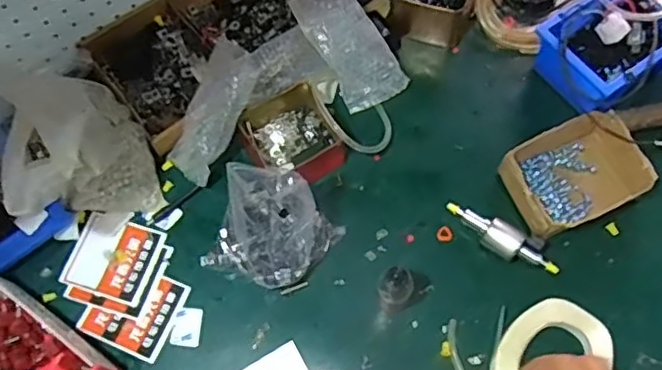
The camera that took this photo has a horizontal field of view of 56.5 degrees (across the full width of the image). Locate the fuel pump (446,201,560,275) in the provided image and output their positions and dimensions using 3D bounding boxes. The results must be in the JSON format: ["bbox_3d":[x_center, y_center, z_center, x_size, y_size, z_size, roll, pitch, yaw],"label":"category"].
[{"bbox_3d":[0.186,0.059,0.675,0.131,0.027,0.031,31,72,15],"label":"fuel pump"}]

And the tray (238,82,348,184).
[{"bbox_3d":[-0.048,-0.058,0.729,0.104,0.042,0.117,-28,68,-9],"label":"tray"}]

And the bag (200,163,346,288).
[{"bbox_3d":[-0.066,0.049,0.662,0.118,0.094,0.106,25,70,13],"label":"bag"}]

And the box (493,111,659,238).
[{"bbox_3d":[0.270,-0.010,0.684,0.145,0.052,0.106,-24,68,-7],"label":"box"}]

